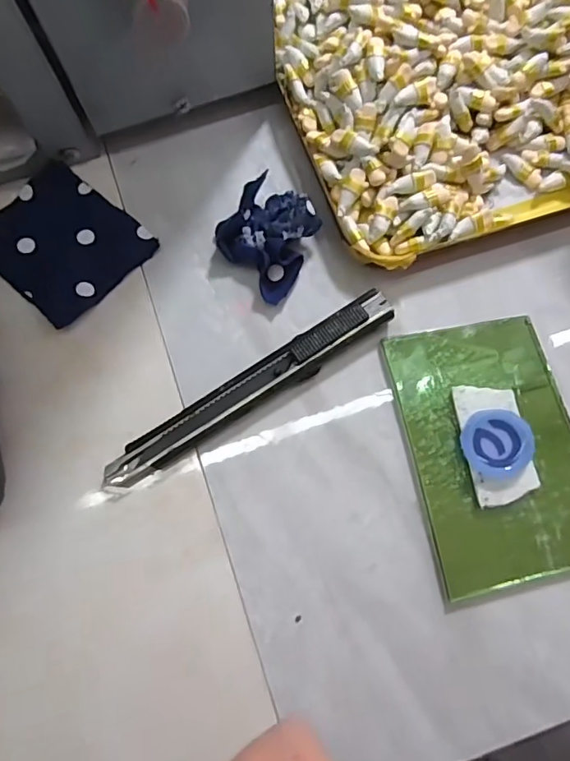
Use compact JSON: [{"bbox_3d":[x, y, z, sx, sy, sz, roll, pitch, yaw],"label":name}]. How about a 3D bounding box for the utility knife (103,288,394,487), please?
[{"bbox_3d":[-0.014,0.003,0.213,0.133,0.011,0.015,-32,79,-7],"label":"utility knife"}]

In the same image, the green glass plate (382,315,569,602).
[{"bbox_3d":[0.085,0.026,0.206,0.066,0.009,0.102,-12,77,-3],"label":"green glass plate"}]

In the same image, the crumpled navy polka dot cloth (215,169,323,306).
[{"bbox_3d":[-0.008,-0.063,0.227,0.038,0.016,0.044,28,78,6],"label":"crumpled navy polka dot cloth"}]

